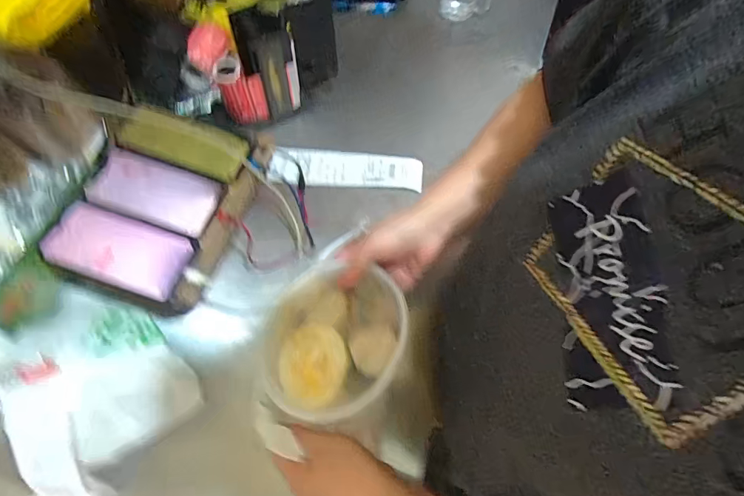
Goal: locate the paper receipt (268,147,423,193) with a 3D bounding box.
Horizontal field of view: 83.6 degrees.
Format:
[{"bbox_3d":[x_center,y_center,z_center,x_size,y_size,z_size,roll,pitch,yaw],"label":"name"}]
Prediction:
[{"bbox_3d":[-0.042,-0.126,0.658,0.239,0.014,0.063,2,74,4],"label":"paper receipt"}]

